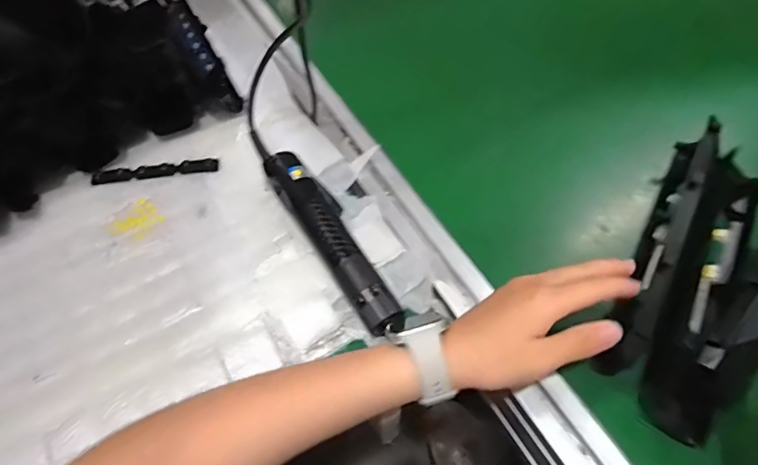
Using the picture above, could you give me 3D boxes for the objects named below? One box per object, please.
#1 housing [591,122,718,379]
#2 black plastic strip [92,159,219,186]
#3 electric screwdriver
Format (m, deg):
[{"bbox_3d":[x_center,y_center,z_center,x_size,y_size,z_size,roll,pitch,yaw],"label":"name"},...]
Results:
[{"bbox_3d":[0.244,0.005,0.425,0.028,0.056,0.254,27,62,16],"label":"housing"},{"bbox_3d":[-0.226,-0.063,0.501,0.122,0.004,0.017,-8,58,-4],"label":"black plastic strip"},{"bbox_3d":[-0.040,0.004,0.439,0.040,0.035,0.198,-29,62,-16],"label":"electric screwdriver"}]

